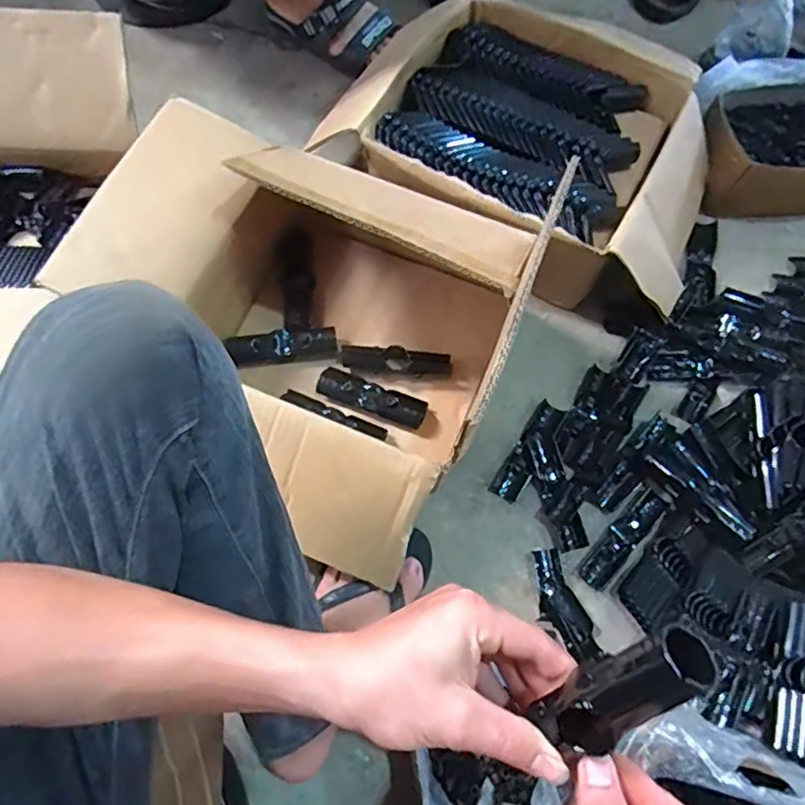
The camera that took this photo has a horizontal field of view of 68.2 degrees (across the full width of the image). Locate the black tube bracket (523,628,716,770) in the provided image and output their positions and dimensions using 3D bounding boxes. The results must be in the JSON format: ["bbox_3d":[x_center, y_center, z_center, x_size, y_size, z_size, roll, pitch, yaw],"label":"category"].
[{"bbox_3d":[0.101,0.143,0.288,0.033,0.103,0.028,49,33,15],"label":"black tube bracket"}]

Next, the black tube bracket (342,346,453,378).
[{"bbox_3d":[-0.008,-0.050,0.707,0.130,0.023,0.028,8,70,2],"label":"black tube bracket"}]

